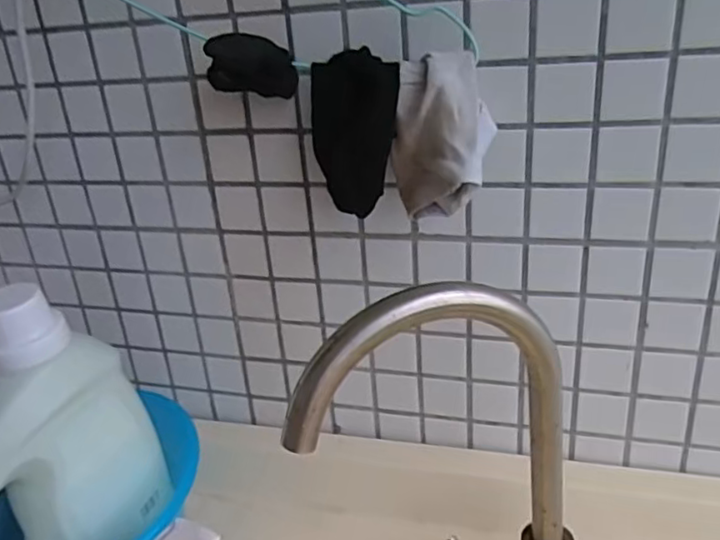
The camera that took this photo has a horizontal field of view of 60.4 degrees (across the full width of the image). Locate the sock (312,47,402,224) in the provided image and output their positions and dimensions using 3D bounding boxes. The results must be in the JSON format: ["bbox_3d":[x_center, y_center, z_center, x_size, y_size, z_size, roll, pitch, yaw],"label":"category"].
[{"bbox_3d":[-0.003,-0.109,0.499,0.063,0.119,0.040,-10,27,-10],"label":"sock"}]

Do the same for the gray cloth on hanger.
[{"bbox_3d":[0.063,-0.101,0.475,0.075,0.116,0.055,-1,27,8],"label":"gray cloth on hanger"}]

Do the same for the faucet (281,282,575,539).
[{"bbox_3d":[0.064,0.159,0.438,0.198,0.323,0.060,-4,27,2],"label":"faucet"}]

